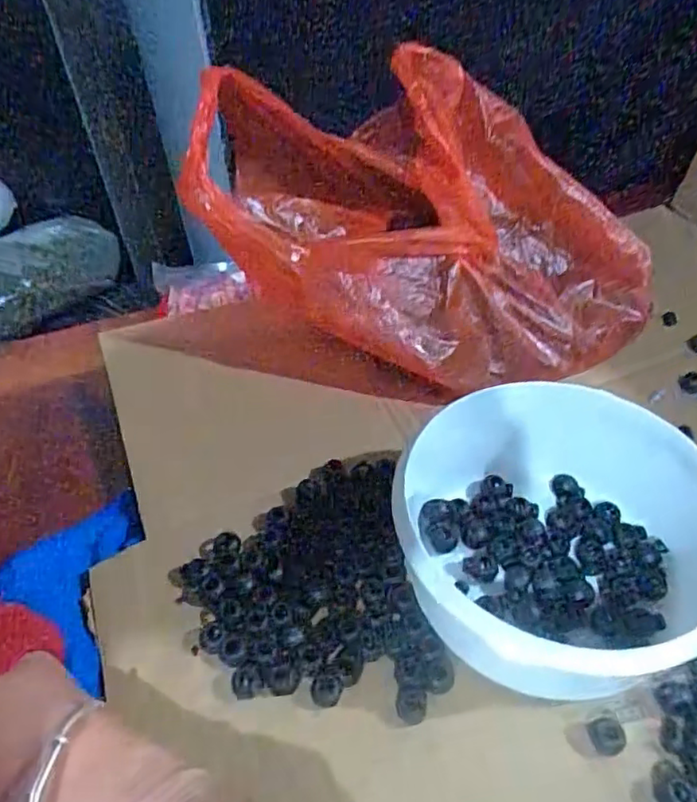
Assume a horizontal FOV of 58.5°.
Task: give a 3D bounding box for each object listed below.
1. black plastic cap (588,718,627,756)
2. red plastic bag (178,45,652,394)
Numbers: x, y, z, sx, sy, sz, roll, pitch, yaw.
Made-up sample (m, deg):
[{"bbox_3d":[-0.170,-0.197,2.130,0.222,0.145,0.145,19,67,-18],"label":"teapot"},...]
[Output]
[{"bbox_3d":[0.122,0.156,0.291,0.016,0.009,0.015,-2,45,2],"label":"black plastic cap"},{"bbox_3d":[0.059,-0.125,0.460,0.324,0.175,0.161,5,46,9],"label":"red plastic bag"}]

